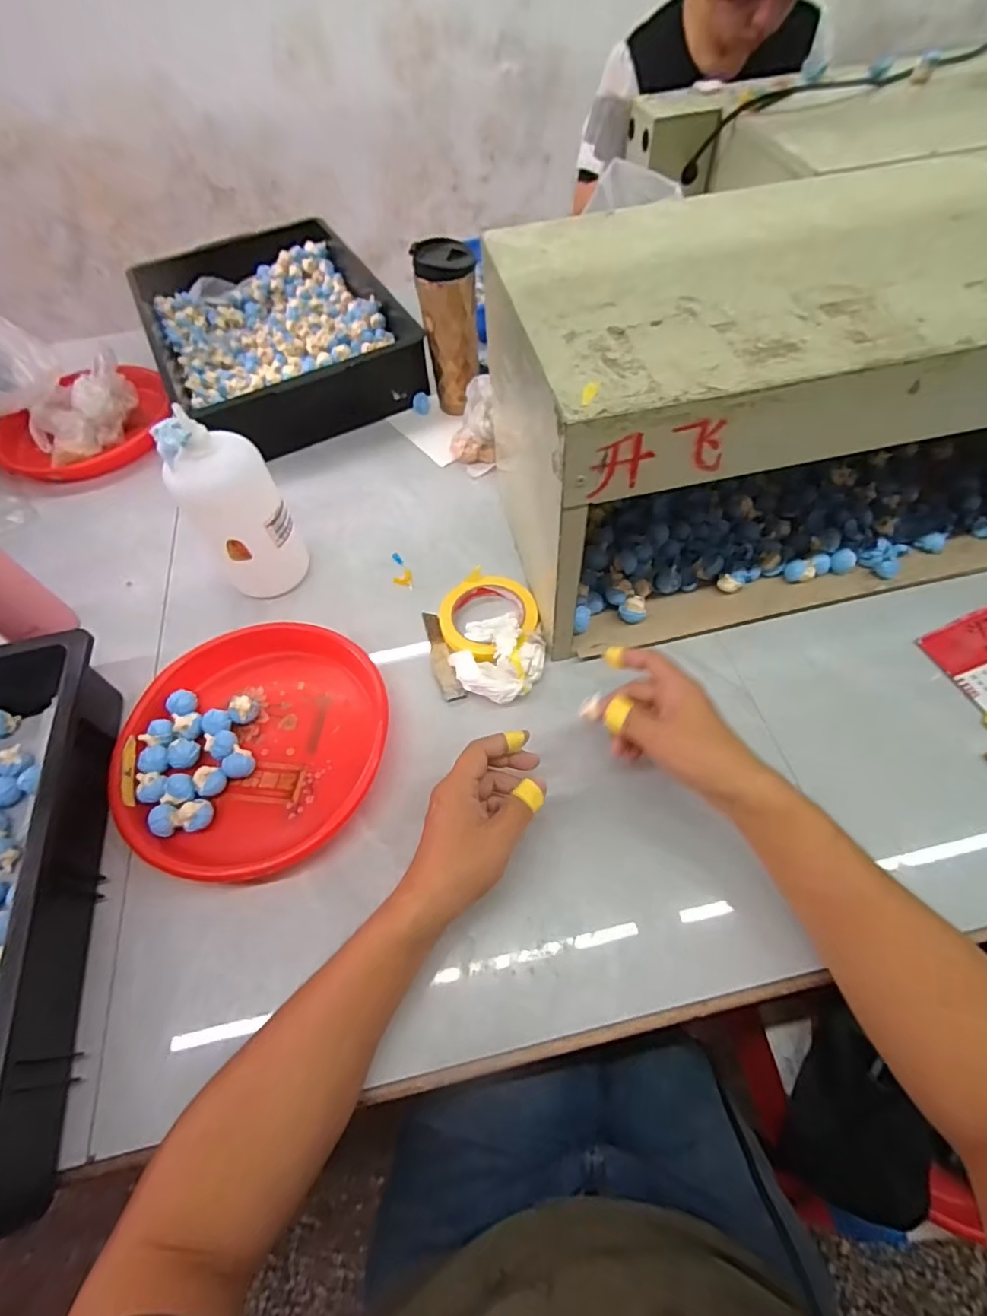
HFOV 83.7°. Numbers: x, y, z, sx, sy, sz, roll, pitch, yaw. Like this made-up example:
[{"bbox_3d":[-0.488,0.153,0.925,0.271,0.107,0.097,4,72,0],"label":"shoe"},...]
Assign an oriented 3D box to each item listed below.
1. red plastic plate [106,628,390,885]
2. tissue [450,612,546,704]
[{"bbox_3d":[-0.227,0.077,0.528,0.244,0.036,0.231,-2,58,3],"label":"red plastic plate"},{"bbox_3d":[0.007,-0.002,0.558,0.081,0.034,0.088,31,65,21],"label":"tissue"}]

